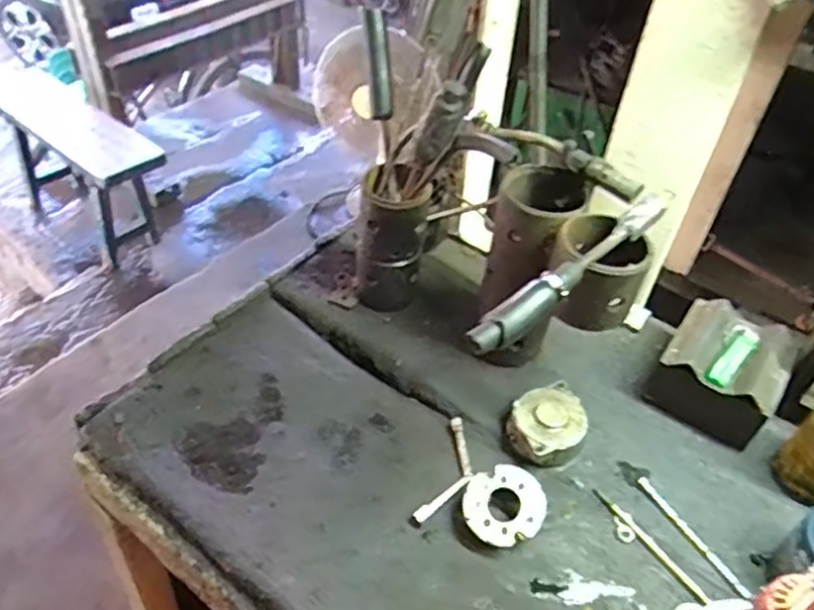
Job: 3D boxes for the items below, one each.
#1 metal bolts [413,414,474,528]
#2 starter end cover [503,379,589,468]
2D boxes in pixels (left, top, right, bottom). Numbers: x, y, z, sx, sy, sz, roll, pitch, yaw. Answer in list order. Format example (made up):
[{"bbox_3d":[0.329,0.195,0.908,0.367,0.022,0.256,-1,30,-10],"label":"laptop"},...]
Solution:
[{"bbox_3d":[0.049,0.173,0.701,0.045,0.009,0.122,11,53,23],"label":"metal bolts"},{"bbox_3d":[0.153,0.128,0.723,0.088,0.039,0.077,-22,51,-25],"label":"starter end cover"}]

